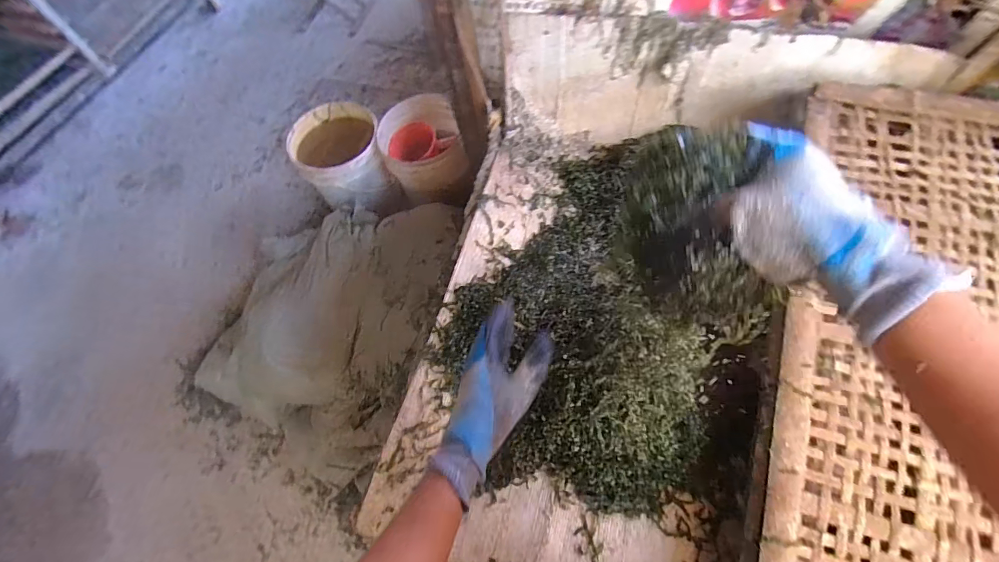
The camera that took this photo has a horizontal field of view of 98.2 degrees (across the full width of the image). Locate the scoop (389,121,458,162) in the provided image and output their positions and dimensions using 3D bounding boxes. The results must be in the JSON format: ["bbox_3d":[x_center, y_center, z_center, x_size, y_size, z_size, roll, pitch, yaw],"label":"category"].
[{"bbox_3d":[-0.263,-0.474,1.488,0.228,0.083,0.095,-4,62,4],"label":"scoop"}]

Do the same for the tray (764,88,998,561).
[{"bbox_3d":[0.511,0.115,0.501,0.326,0.028,0.757,13,75,11],"label":"tray"}]

